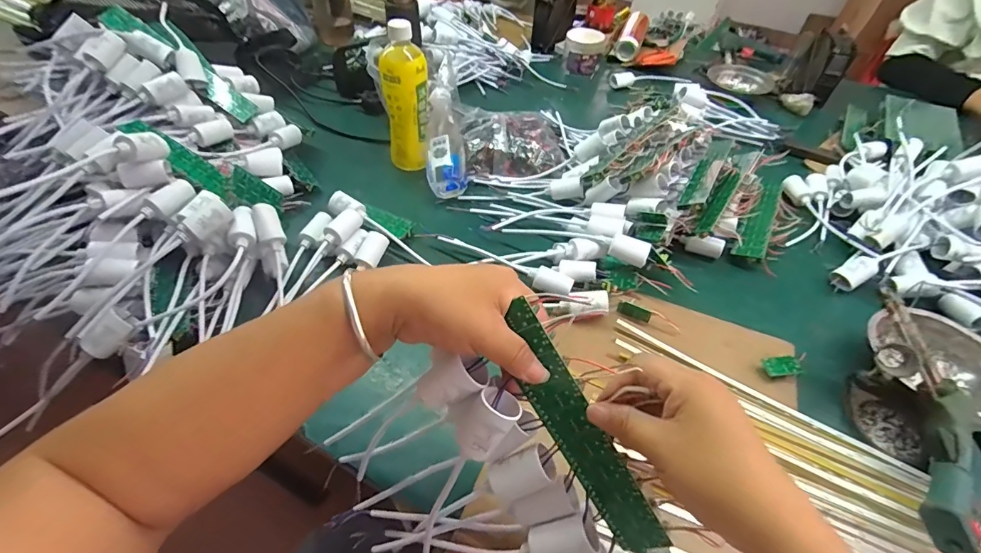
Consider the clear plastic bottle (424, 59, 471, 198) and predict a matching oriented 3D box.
[{"bbox_3d":[-0.072,-0.212,0.687,0.058,0.058,0.190,-5,65,-4],"label":"clear plastic bottle"}]

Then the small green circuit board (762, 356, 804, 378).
[{"bbox_3d":[0.309,0.095,0.470,0.035,0.004,0.021,-8,51,7],"label":"small green circuit board"}]

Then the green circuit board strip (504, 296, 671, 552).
[{"bbox_3d":[0.060,0.107,0.301,0.035,0.197,0.004,-27,9,28],"label":"green circuit board strip"}]

